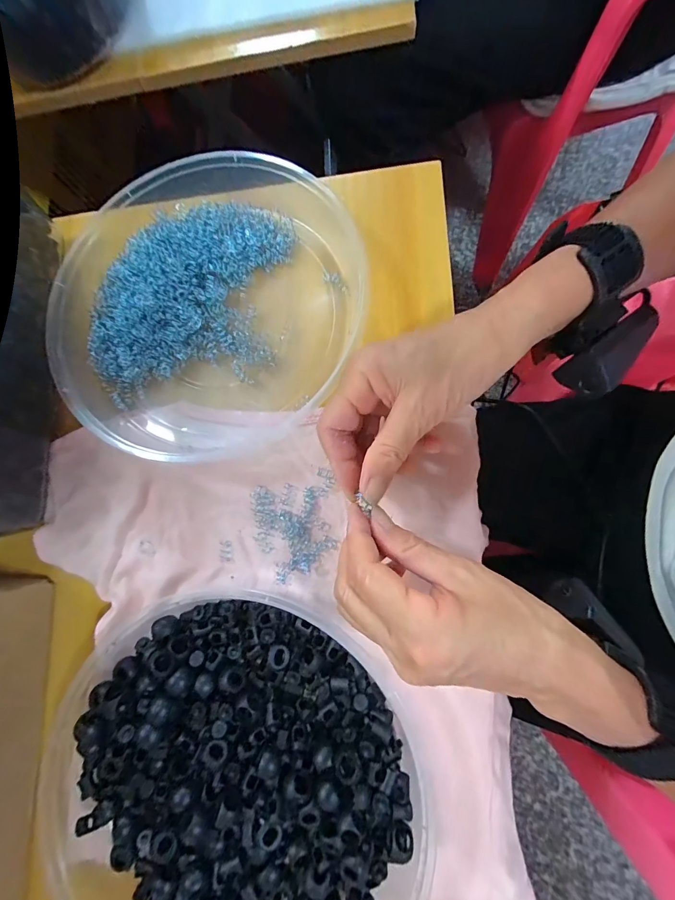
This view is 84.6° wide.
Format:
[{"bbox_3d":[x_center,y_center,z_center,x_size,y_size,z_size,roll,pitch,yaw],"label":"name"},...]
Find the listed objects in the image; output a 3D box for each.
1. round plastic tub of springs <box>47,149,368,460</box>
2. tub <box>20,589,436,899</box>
[{"bbox_3d":[-0.102,-0.108,0.281,0.239,0.055,0.214,-6,81,7],"label":"round plastic tub of springs"},{"bbox_3d":[-0.071,0.221,0.235,0.238,0.061,0.245,-1,82,7],"label":"tub"}]

